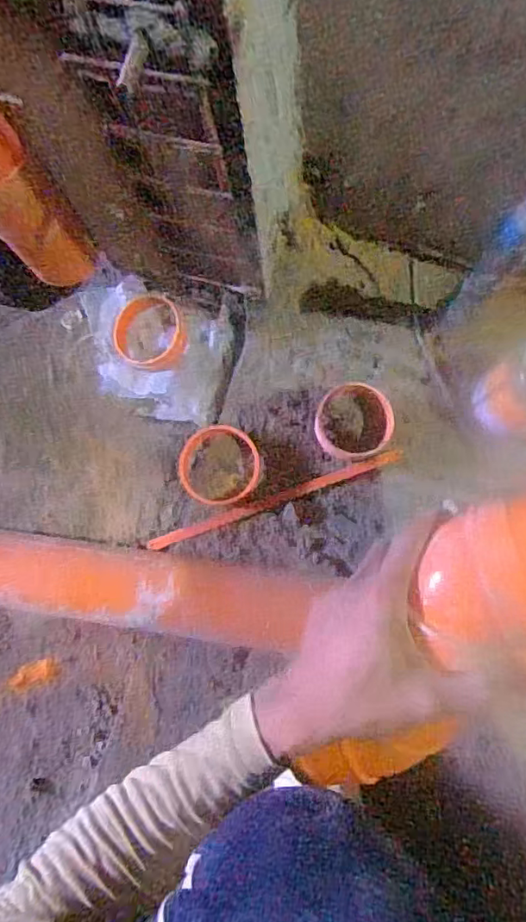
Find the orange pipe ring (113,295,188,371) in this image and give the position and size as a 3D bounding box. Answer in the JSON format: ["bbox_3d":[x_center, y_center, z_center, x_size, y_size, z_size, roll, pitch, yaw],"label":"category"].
[{"bbox_3d":[-0.138,-0.155,0.663,0.089,0.021,0.098,-20,83,5],"label":"orange pipe ring"}]

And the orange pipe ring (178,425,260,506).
[{"bbox_3d":[-0.049,0.004,0.632,0.092,0.017,0.090,-1,85,8],"label":"orange pipe ring"}]

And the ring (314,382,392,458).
[{"bbox_3d":[0.099,-0.044,0.611,0.084,0.040,0.081,-1,85,8],"label":"ring"}]

